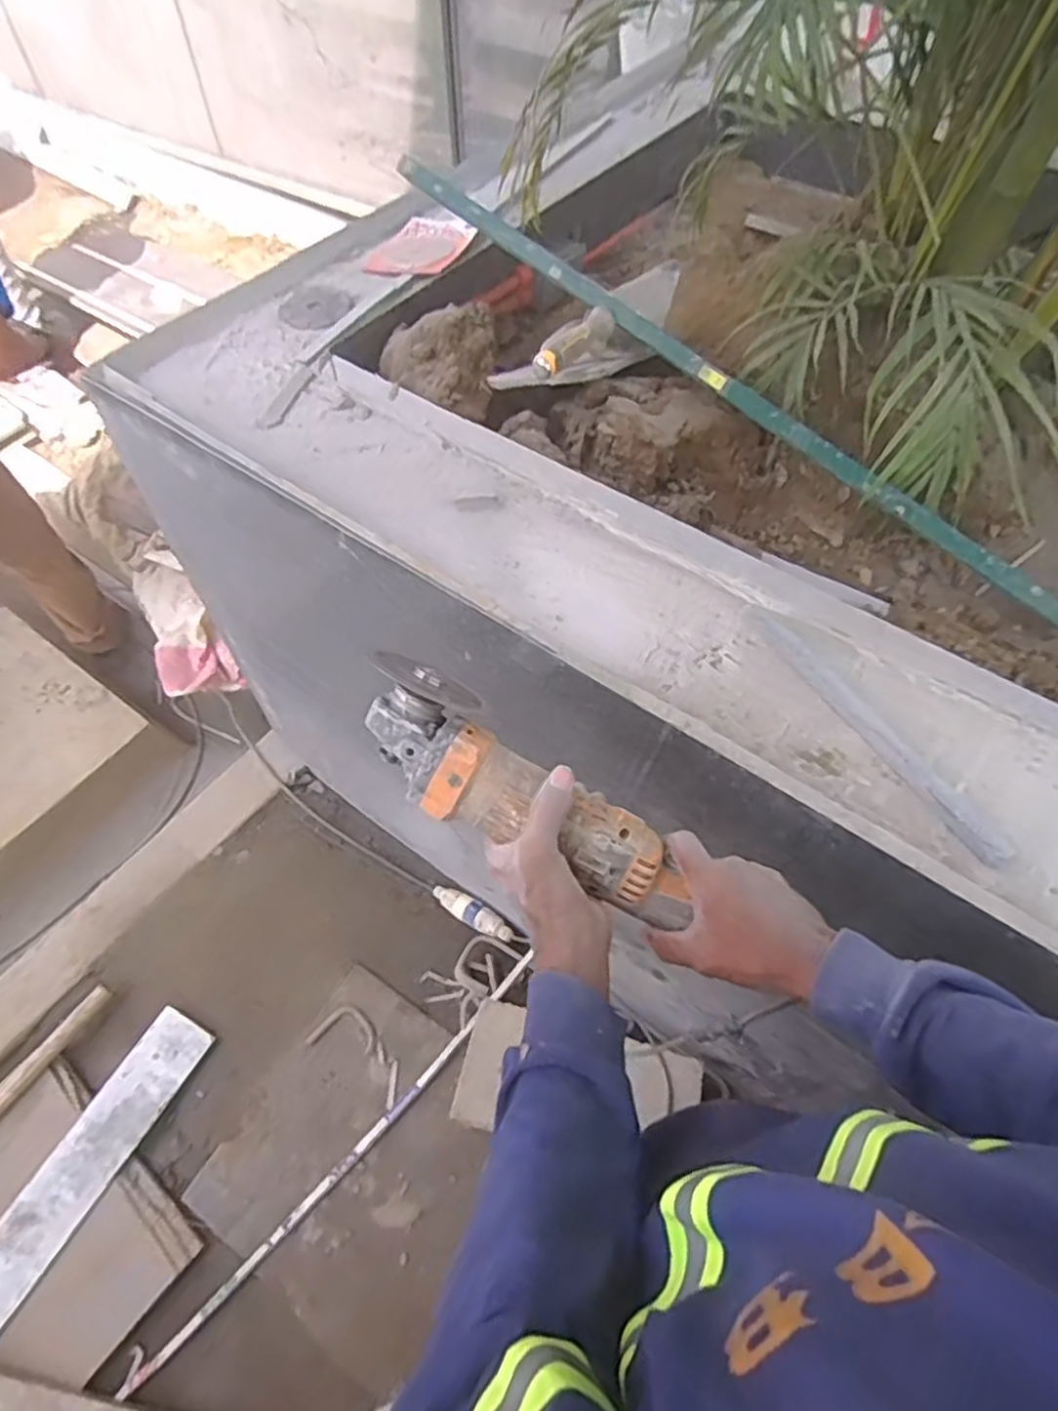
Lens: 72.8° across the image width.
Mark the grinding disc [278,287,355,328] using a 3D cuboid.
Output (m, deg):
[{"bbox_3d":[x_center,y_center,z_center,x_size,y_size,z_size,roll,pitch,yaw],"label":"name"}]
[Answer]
[{"bbox_3d":[-0.312,-0.586,1.054,0.111,0.007,0.111,0,57,0],"label":"grinding disc"}]

